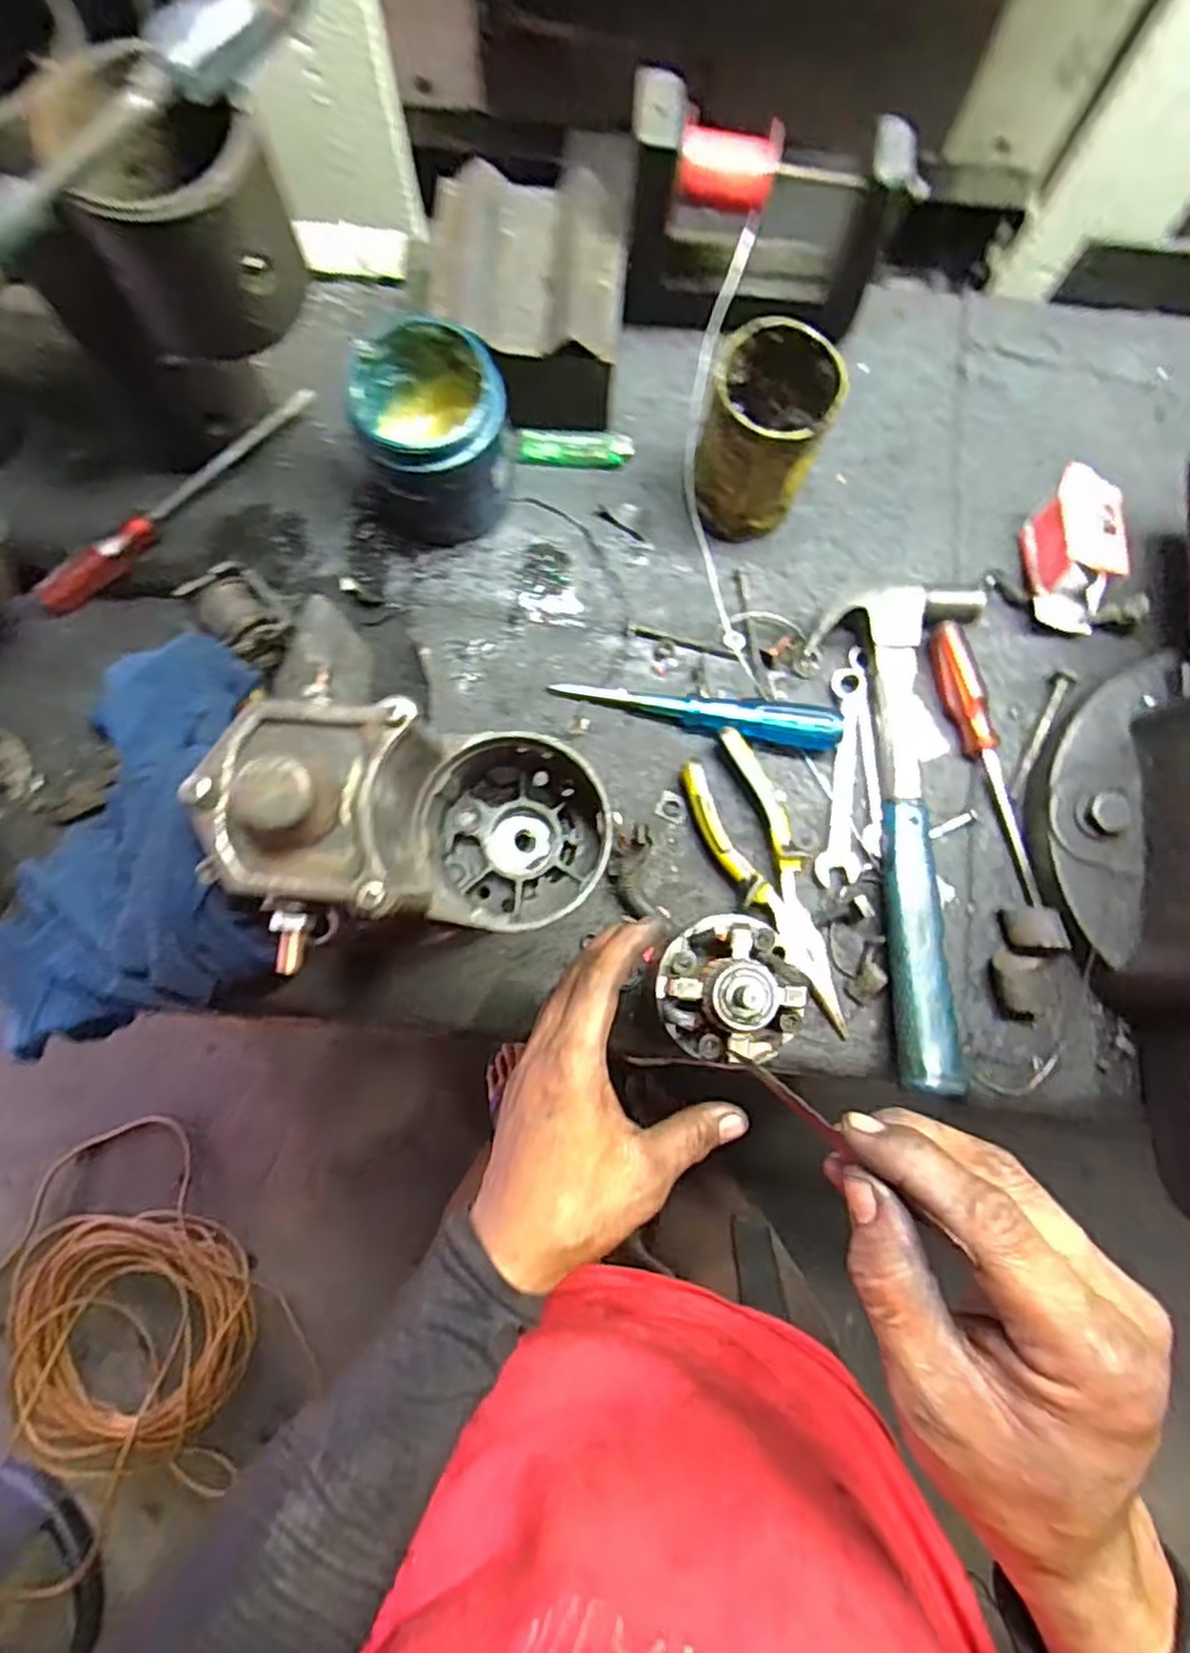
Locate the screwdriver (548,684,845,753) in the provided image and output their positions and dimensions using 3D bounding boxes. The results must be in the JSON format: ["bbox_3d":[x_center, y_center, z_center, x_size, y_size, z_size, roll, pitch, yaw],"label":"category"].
[{"bbox_3d":[0.068,-0.077,0.504,0.188,0.025,0.026,9,80,1],"label":"screwdriver"}]

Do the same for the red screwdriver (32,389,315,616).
[{"bbox_3d":[-0.289,-0.226,0.524,0.232,0.021,0.021,-42,83,-7],"label":"red screwdriver"}]

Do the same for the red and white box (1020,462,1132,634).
[{"bbox_3d":[0.324,-0.186,0.512,0.049,0.044,0.100,9,80,1],"label":"red and white box"}]

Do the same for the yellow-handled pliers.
[{"bbox_3d":[0.118,0.033,0.492,0.053,0.030,0.194,-30,82,-5],"label":"yellow-handled pliers"}]

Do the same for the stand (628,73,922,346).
[{"bbox_3d":[0.106,-0.384,0.494,0.171,0.153,0.061,3,80,0],"label":"stand"}]

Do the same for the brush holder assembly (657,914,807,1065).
[{"bbox_3d":[0.065,0.076,0.358,0.065,0.048,0.066,0,80,-1],"label":"brush holder assembly"}]

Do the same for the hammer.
[{"bbox_3d":[0.190,-0.003,0.482,0.104,0.033,0.319,6,80,0],"label":"hammer"}]

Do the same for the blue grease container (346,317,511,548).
[{"bbox_3d":[-0.106,-0.248,0.490,0.094,0.106,0.096,0,80,-1],"label":"blue grease container"}]

